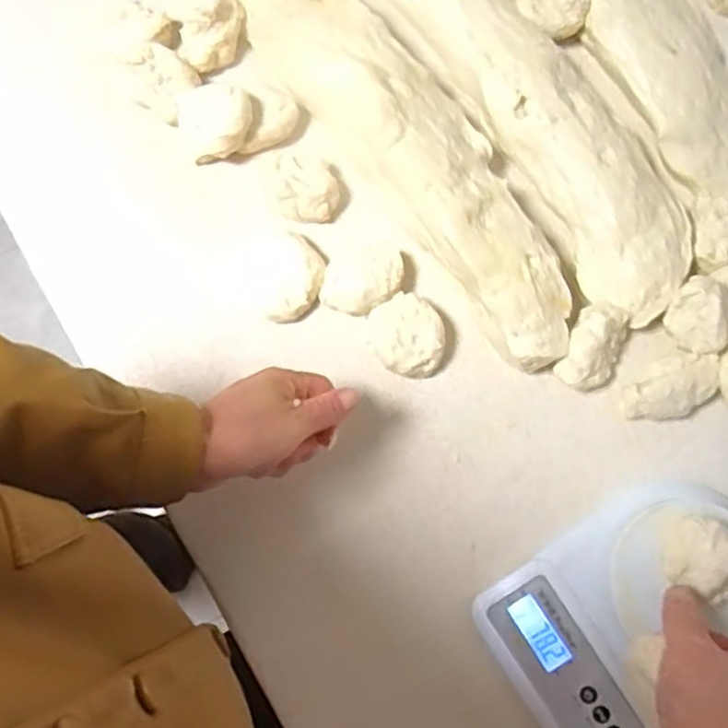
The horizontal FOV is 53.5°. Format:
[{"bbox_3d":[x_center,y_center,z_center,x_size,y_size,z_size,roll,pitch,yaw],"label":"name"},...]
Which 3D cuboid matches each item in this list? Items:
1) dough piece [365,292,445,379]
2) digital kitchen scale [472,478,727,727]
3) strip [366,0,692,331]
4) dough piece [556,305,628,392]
[{"bbox_3d":[0.033,-0.021,0.550,0.052,0.025,0.062,-23,81,-5],"label":"dough piece"},{"bbox_3d":[0.198,0.172,0.511,0.212,0.031,0.147,-32,81,-6],"label":"digital kitchen scale"},{"bbox_3d":[0.070,-0.312,0.600,0.119,0.039,0.633,-32,81,-6],"label":"strip"},{"bbox_3d":[0.174,-0.013,0.545,0.045,0.032,0.069,25,80,4],"label":"dough piece"}]

